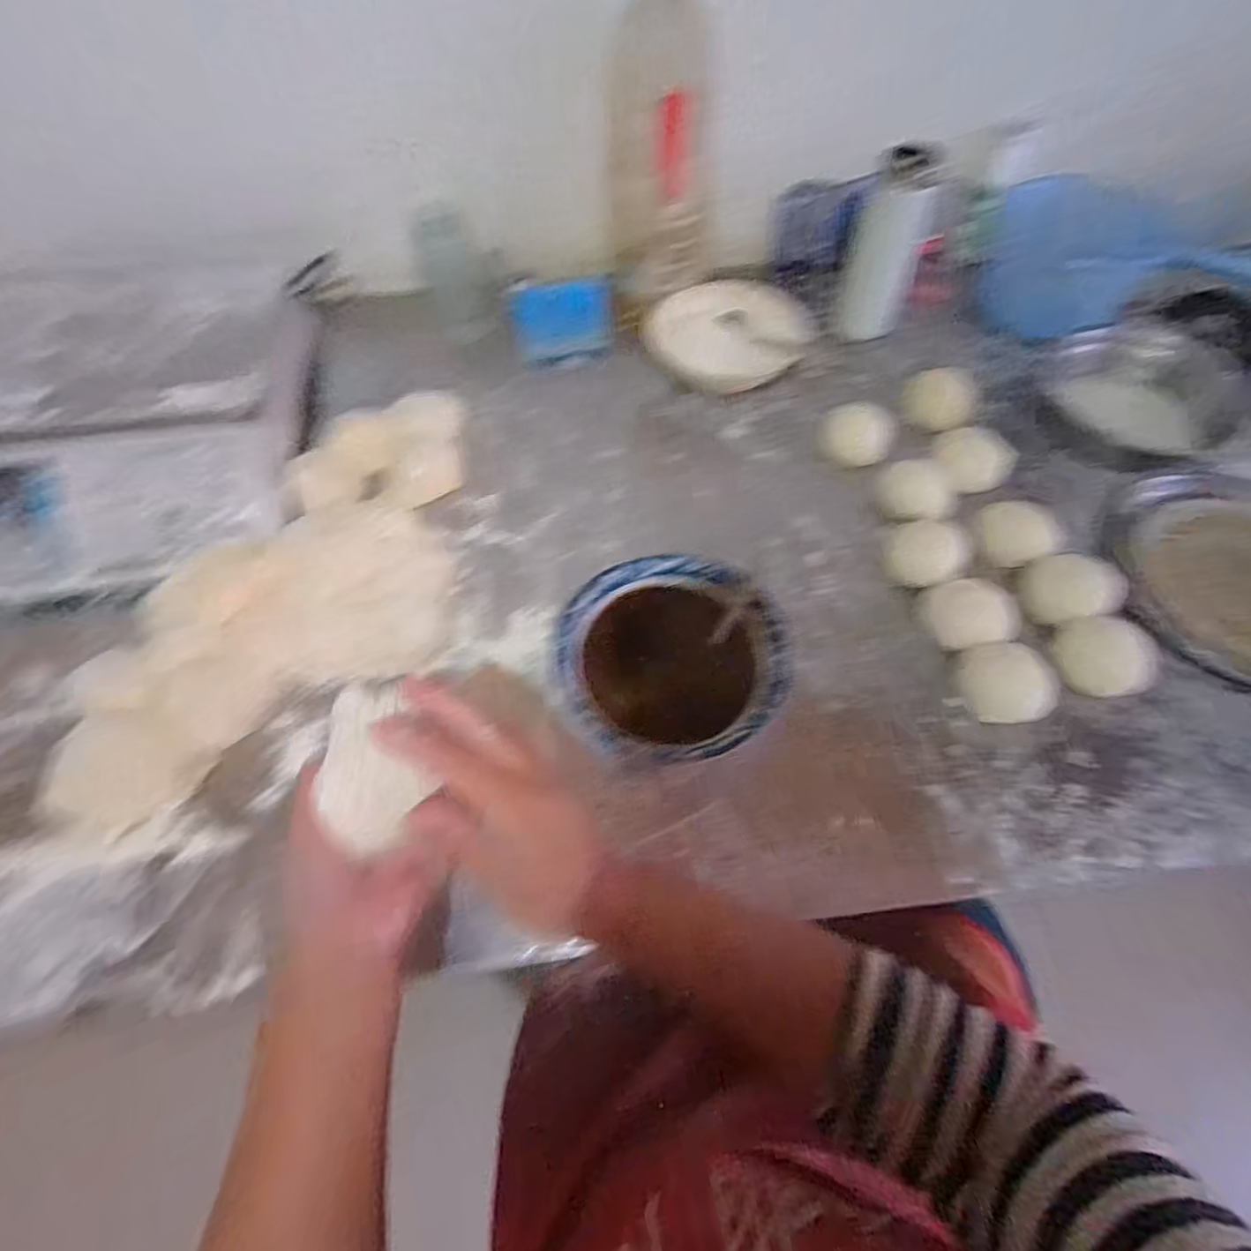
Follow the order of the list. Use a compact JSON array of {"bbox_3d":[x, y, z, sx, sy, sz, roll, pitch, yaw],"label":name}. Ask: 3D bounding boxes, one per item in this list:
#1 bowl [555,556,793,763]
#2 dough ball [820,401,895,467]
[{"bbox_3d":[0.036,0.031,0.500,0.171,0.055,0.162,0,61,0],"label":"bowl"},{"bbox_3d":[0.241,-0.200,0.651,0.070,0.043,0.064,0,61,0],"label":"dough ball"}]

